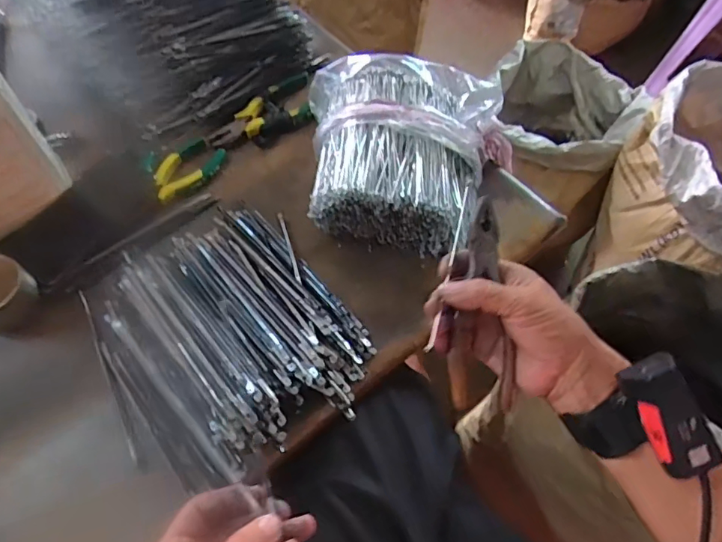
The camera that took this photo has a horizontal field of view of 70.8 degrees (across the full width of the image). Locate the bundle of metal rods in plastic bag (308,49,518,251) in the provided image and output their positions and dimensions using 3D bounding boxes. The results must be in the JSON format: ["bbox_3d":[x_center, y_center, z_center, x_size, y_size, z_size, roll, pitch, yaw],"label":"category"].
[{"bbox_3d":[0.046,-0.132,0.550,0.233,0.078,0.223,10,61,4],"label":"bundle of metal rods in plastic bag"}]

